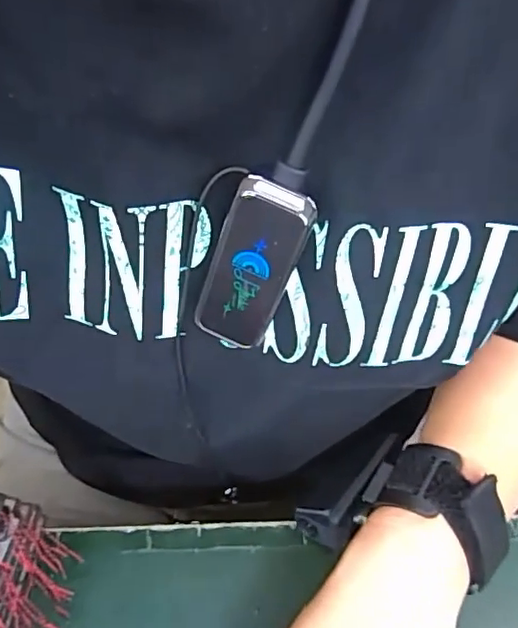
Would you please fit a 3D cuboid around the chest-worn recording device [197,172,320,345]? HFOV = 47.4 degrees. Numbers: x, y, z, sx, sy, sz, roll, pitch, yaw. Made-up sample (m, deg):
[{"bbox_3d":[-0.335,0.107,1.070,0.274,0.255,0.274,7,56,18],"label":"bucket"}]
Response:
[{"bbox_3d":[-0.002,-0.018,0.207,0.028,0.062,0.012,26,32,4],"label":"chest-worn recording device"}]

